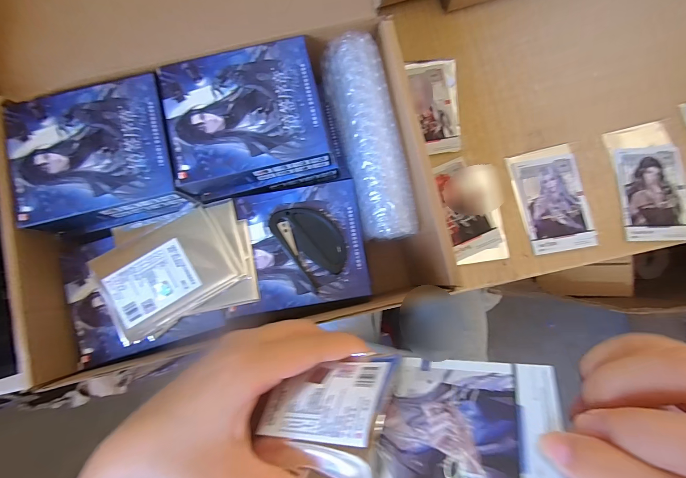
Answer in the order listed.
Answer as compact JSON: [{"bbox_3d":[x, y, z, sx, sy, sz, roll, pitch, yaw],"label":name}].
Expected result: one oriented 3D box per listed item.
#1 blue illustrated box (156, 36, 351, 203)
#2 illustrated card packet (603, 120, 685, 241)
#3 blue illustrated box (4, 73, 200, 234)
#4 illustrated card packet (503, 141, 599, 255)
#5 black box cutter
[{"bbox_3d":[-0.073,-0.097,0.271,0.129,0.045,0.104,-13,82,-1],"label":"blue illustrated box"},{"bbox_3d":[0.325,-0.062,0.333,0.074,0.006,0.126,-5,82,0],"label":"illustrated card packet"},{"bbox_3d":[-0.196,-0.064,0.262,0.118,0.037,0.106,-14,82,-1],"label":"blue illustrated box"},{"bbox_3d":[0.220,-0.042,0.333,0.070,0.004,0.108,-12,82,-1],"label":"illustrated card packet"},{"bbox_3d":[-0.027,0.000,0.267,0.043,0.006,0.070,-37,83,-4],"label":"black box cutter"}]

